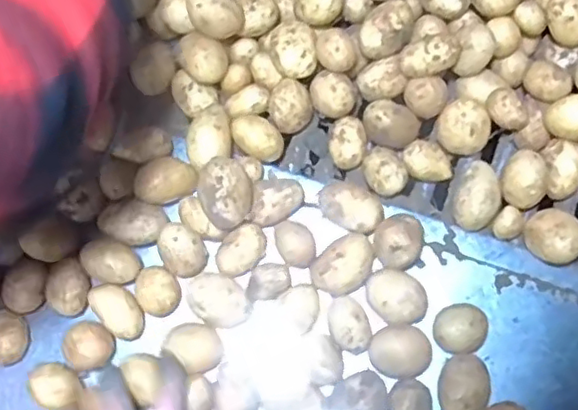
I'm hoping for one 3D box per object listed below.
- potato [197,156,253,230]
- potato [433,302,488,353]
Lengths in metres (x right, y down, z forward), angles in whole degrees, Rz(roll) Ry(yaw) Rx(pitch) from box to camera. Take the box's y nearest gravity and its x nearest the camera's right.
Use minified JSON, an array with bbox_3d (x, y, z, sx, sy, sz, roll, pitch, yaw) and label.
[{"bbox_3d":[-0.054,-0.012,0.518,0.045,0.041,0.053,-21,72,-6],"label":"potato"},{"bbox_3d":[0.148,0.102,0.510,0.048,0.034,0.041,-23,72,-6],"label":"potato"}]

